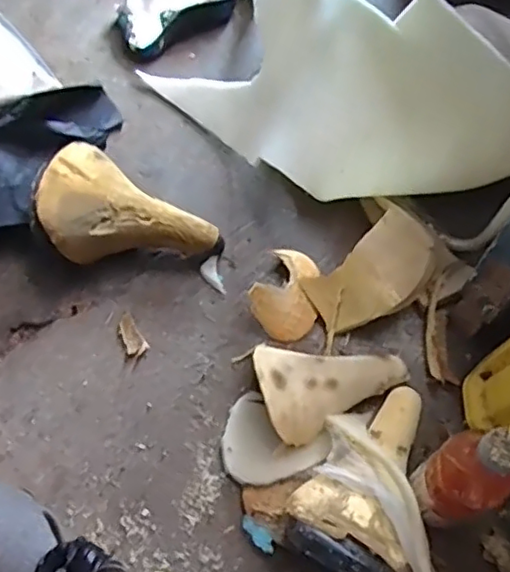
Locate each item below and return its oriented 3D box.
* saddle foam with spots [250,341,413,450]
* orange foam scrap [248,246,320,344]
[{"bbox_3d":[0.088,0.128,0.710,0.177,0.050,0.110,3,64,1],"label":"saddle foam with spots"},{"bbox_3d":[0.045,0.005,0.776,0.080,0.052,0.121,20,65,9],"label":"orange foam scrap"}]

